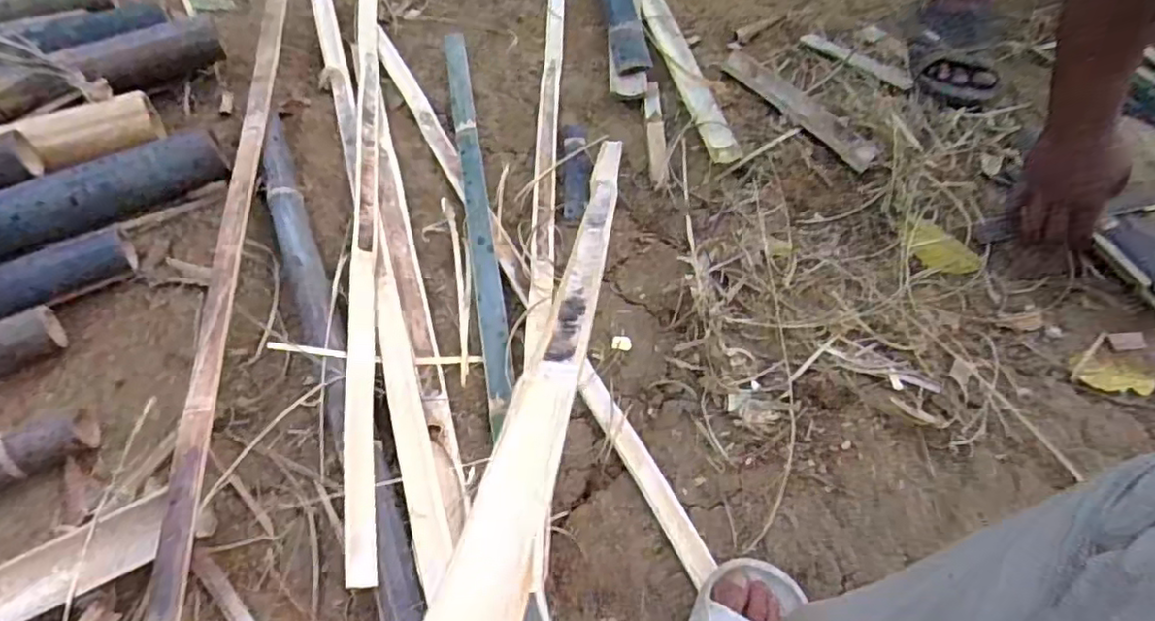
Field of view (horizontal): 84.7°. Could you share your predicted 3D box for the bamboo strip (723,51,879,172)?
[{"bbox_3d":[0.334,-0.315,0.972,0.048,0.007,0.306,-33,58,-7],"label":"bamboo strip"}]

